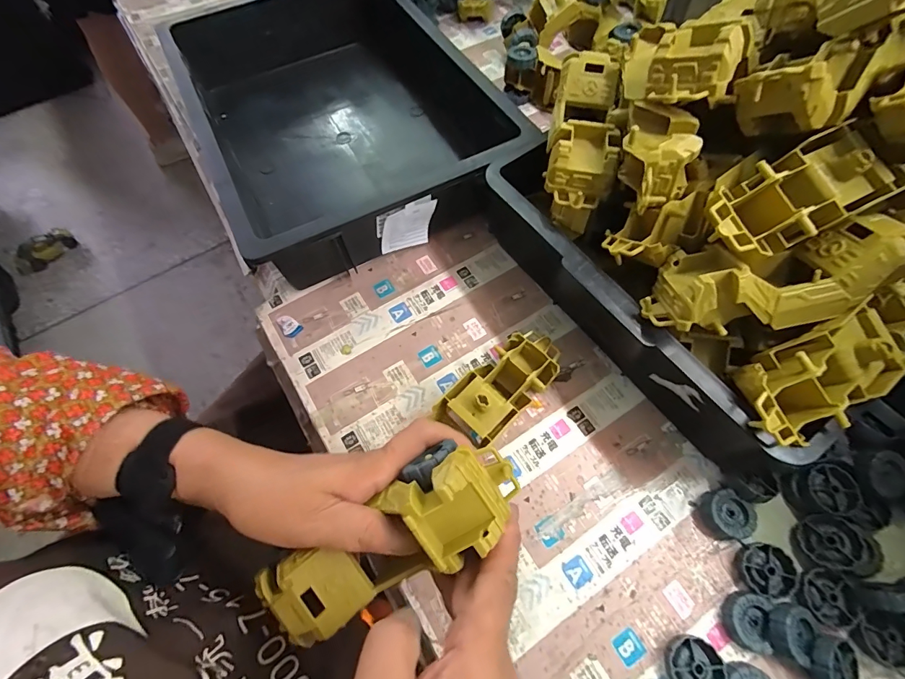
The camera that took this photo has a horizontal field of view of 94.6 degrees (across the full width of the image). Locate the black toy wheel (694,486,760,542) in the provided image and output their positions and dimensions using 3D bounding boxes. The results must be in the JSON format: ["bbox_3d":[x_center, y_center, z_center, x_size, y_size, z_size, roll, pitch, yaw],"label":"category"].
[{"bbox_3d":[0.229,0.148,0.351,0.040,0.017,0.038,-1,64,1],"label":"black toy wheel"}]

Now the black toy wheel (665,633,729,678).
[{"bbox_3d":[0.179,0.242,0.308,0.038,0.013,0.040,-1,64,1],"label":"black toy wheel"}]

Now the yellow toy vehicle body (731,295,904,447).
[{"bbox_3d":[0.254,0.023,0.283,0.118,0.038,0.059,-22,65,-9],"label":"yellow toy vehicle body"}]

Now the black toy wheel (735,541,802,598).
[{"bbox_3d":[0.253,0.183,0.333,0.038,0.013,0.037,-1,64,1],"label":"black toy wheel"}]

